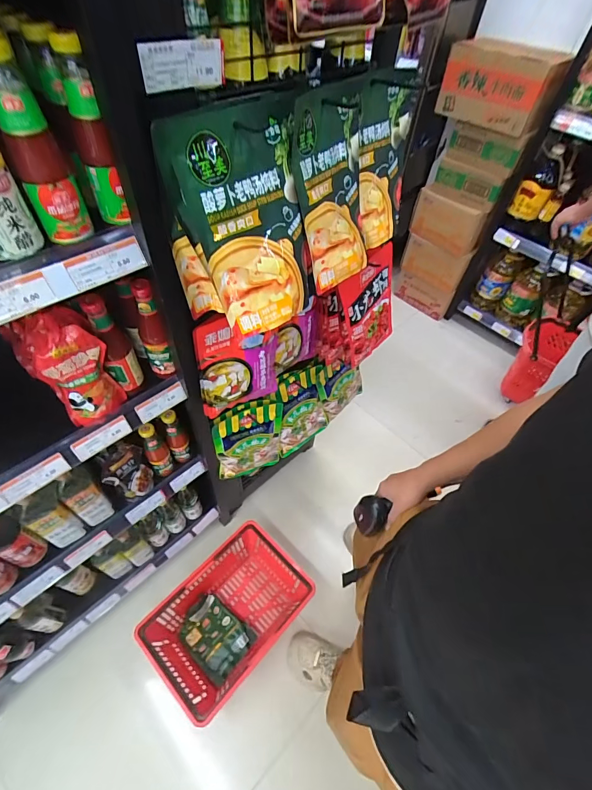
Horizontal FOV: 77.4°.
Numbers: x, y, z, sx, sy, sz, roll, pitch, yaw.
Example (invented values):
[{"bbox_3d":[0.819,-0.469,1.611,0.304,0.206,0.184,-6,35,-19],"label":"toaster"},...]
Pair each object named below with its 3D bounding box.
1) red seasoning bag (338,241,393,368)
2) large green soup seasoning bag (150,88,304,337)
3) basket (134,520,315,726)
[{"bbox_3d":[0.174,-0.204,0.854,0.158,0.268,0.021,-42,50,-19],"label":"red seasoning bag"},{"bbox_3d":[-0.053,-0.227,0.486,0.177,0.250,0.042,-36,37,-25],"label":"large green soup seasoning bag"},{"bbox_3d":[-0.187,0.631,1.074,0.282,0.219,0.408,39,59,22],"label":"basket"}]

